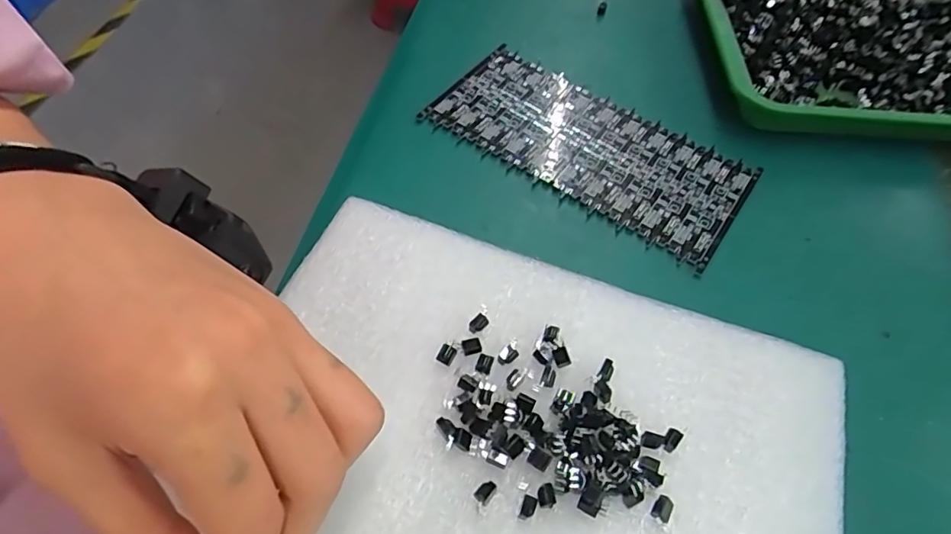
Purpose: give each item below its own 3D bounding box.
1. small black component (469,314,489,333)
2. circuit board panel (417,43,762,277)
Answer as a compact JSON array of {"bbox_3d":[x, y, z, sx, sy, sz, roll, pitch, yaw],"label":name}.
[{"bbox_3d":[0.001,0.023,0.220,0.008,0.004,0.005,-35,65,-24],"label":"small black component"},{"bbox_3d":[0.058,-0.064,0.294,0.160,0.005,0.072,33,60,17],"label":"circuit board panel"}]

